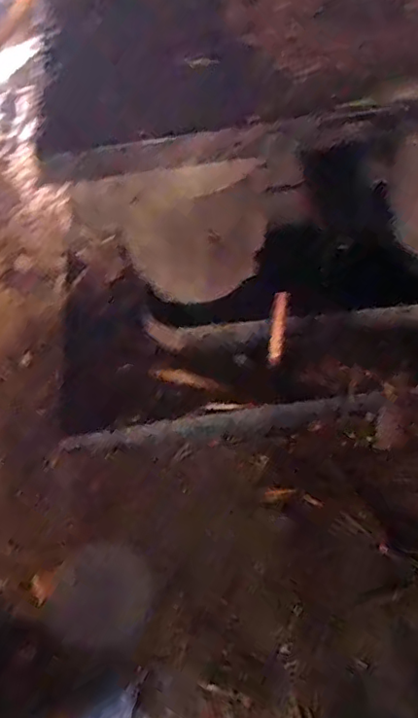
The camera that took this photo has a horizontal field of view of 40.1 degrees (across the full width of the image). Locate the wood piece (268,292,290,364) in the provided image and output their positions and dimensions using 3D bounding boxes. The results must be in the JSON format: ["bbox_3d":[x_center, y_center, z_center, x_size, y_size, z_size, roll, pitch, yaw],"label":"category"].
[{"bbox_3d":[0.189,-0.085,1.571,0.041,0.046,0.198,7,84,1],"label":"wood piece"}]

